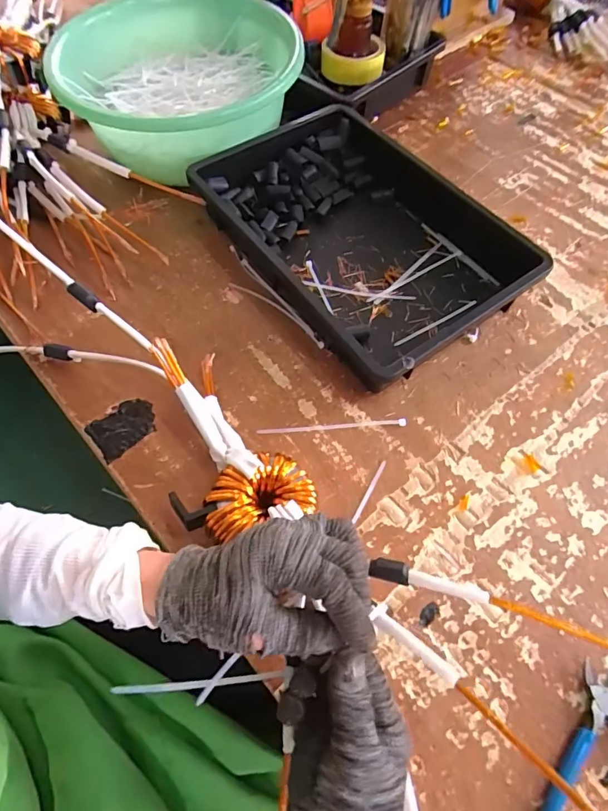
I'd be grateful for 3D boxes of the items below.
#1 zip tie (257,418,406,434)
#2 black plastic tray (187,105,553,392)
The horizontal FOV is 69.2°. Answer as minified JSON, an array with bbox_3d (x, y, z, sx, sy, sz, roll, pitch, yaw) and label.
[{"bbox_3d":[0.028,0.021,0.440,0.147,0.005,0.007,-4,62,-2],"label":"zip tie"},{"bbox_3d":[0.074,-0.211,0.529,0.273,0.064,0.371,-33,67,-16],"label":"black plastic tray"}]

